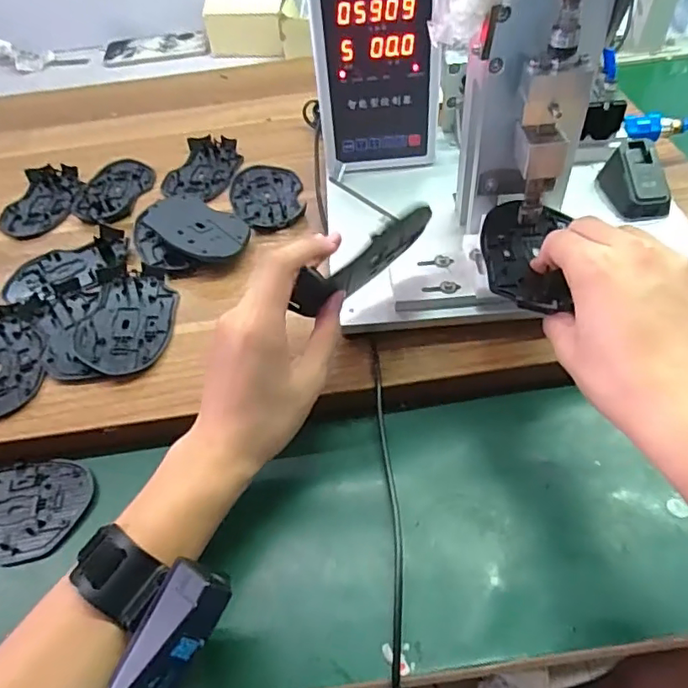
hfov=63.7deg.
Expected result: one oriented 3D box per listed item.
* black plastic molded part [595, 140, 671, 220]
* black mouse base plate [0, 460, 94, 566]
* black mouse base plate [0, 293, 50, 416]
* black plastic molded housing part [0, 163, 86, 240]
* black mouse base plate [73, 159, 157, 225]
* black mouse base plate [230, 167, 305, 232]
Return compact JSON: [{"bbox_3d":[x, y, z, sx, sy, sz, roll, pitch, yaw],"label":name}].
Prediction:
[{"bbox_3d":[0.249,-0.139,0.472,0.036,0.041,0.064,-10,50,-2],"label":"black plastic molded part"},{"bbox_3d":[-0.241,0.120,0.396,0.114,0.015,0.071,-8,50,-1],"label":"black mouse base plate"},{"bbox_3d":[-0.281,0.010,0.453,0.071,0.007,0.114,-12,50,-4],"label":"black mouse base plate"},{"bbox_3d":[-0.322,-0.156,0.594,0.069,0.009,0.118,-3,50,4],"label":"black plastic molded housing part"},{"bbox_3d":[-0.248,-0.168,0.600,0.073,0.004,0.113,6,51,11],"label":"black mouse base plate"},{"bbox_3d":[-0.079,-0.154,0.569,0.070,0.011,0.115,-14,51,-6],"label":"black mouse base plate"}]

